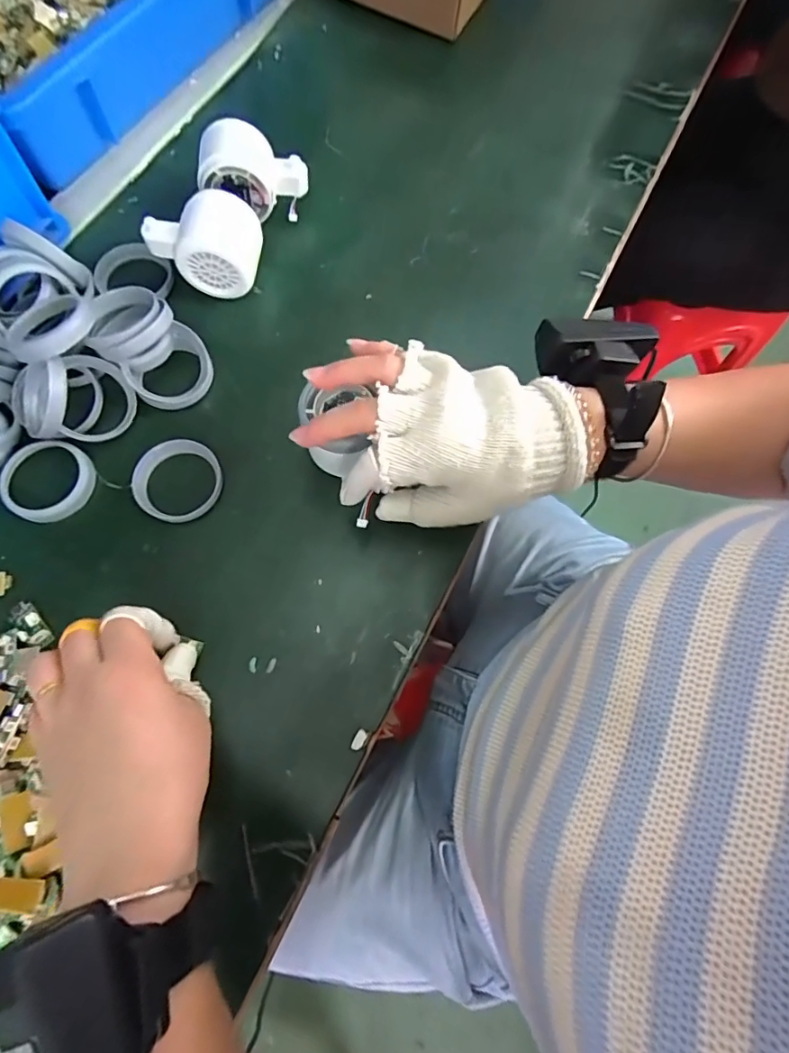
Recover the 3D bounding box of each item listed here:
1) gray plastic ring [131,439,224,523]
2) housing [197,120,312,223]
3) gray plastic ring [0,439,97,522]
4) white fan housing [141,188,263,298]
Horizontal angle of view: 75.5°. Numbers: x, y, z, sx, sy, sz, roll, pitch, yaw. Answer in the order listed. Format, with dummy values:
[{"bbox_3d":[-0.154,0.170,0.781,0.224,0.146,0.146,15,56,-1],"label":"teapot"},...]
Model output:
[{"bbox_3d":[-0.151,-0.033,0.358,0.057,0.011,0.060,1,72,-2],"label":"gray plastic ring"},{"bbox_3d":[-0.112,-0.285,0.412,0.078,0.054,0.050,4,72,-2],"label":"housing"},{"bbox_3d":[-0.247,-0.033,0.360,0.062,0.008,0.058,1,72,-2],"label":"gray plastic ring"},{"bbox_3d":[-0.146,-0.217,0.392,0.083,0.059,0.051,7,72,0],"label":"white fan housing"}]

